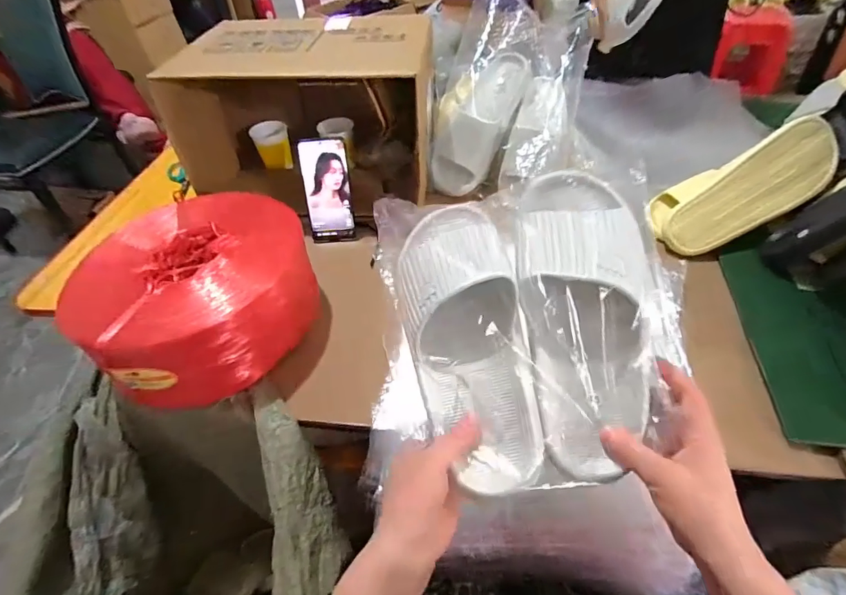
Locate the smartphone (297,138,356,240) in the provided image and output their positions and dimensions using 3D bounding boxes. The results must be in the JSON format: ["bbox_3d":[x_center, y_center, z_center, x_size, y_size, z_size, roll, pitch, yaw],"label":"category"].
[{"bbox_3d":[-0.152,-0.170,0.710,0.073,0.159,0.015,-4,23,0],"label":"smartphone"}]

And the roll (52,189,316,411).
[{"bbox_3d":[-0.282,0.002,0.541,0.229,0.139,0.218,1,46,7],"label":"roll"}]

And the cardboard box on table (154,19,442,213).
[{"bbox_3d":[-0.195,-0.322,0.813,0.435,0.293,0.272,-1,46,5],"label":"cardboard box on table"}]

